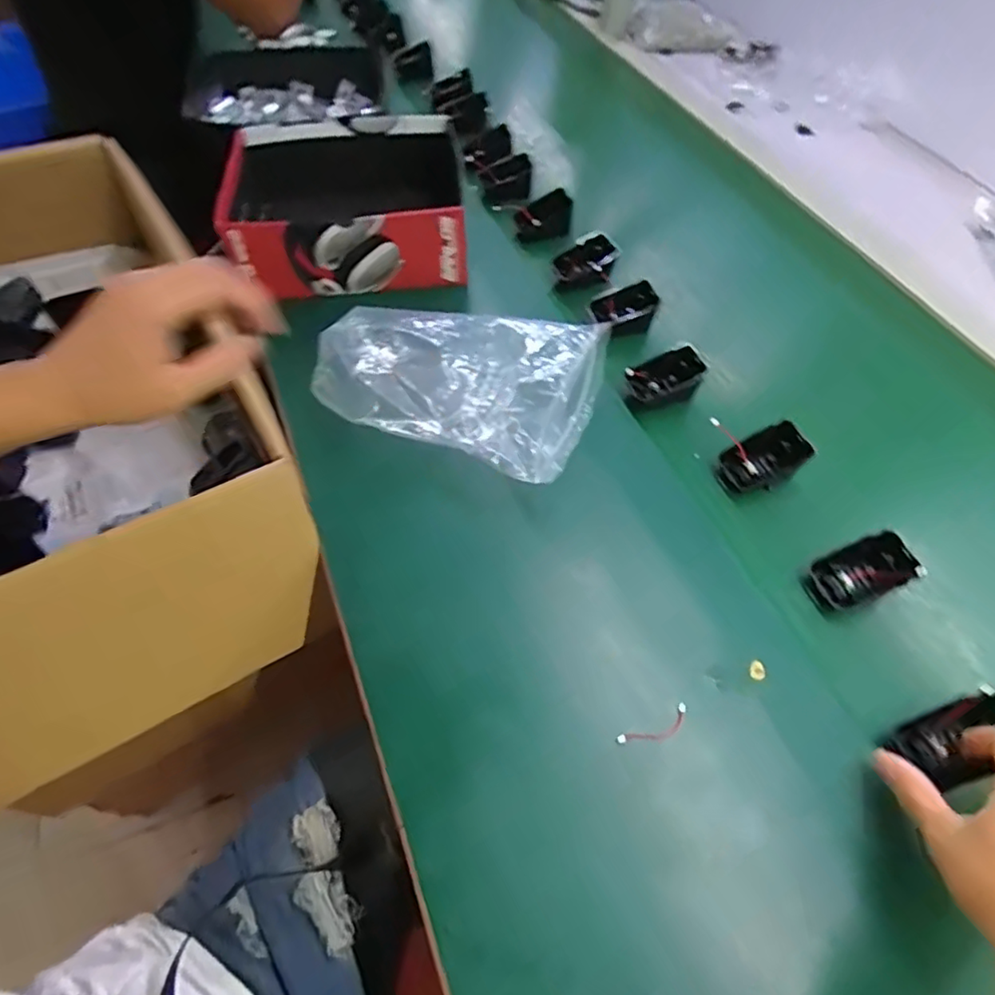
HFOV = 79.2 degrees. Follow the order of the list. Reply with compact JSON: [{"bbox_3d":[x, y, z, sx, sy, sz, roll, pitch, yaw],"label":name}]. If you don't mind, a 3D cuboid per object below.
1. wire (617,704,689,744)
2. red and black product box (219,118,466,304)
[{"bbox_3d":[0.105,0.154,0.398,0.052,0.005,0.014,-19,59,-16],"label":"wire"},{"bbox_3d":[-0.169,-0.338,0.676,0.244,0.089,0.231,-6,56,-8],"label":"red and black product box"}]

